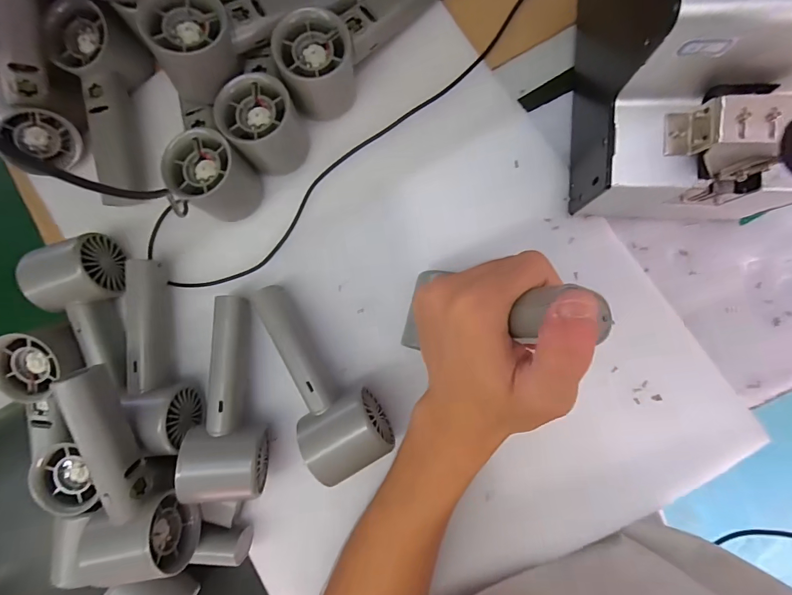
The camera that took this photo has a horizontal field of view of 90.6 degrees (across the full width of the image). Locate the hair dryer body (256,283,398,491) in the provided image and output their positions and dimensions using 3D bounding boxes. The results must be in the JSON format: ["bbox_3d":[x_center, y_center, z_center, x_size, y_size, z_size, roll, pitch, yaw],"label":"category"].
[{"bbox_3d":[-0.066,0.061,0.310,0.064,0.054,0.158,-32,86,5],"label":"hair dryer body"}]

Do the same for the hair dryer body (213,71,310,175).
[{"bbox_3d":[-0.107,-0.139,0.313,0.058,0.058,0.057,0,89,7],"label":"hair dryer body"}]

